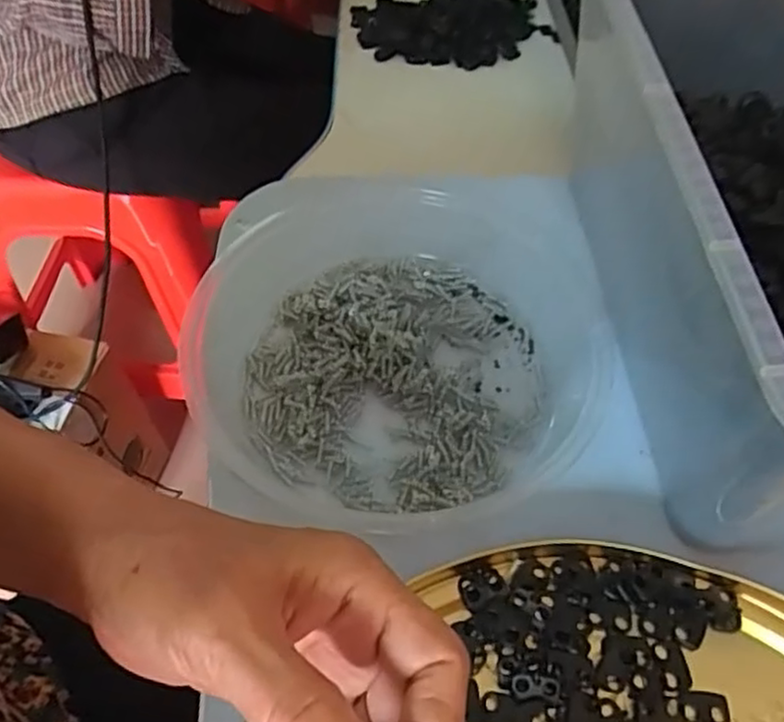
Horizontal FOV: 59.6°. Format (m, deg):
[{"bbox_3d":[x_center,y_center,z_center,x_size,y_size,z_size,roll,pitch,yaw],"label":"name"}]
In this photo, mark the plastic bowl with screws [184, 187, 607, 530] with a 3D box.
[{"bbox_3d":[0.002,-0.012,0.348,0.205,0.043,0.199,0,52,0],"label":"plastic bowl with screws"}]

